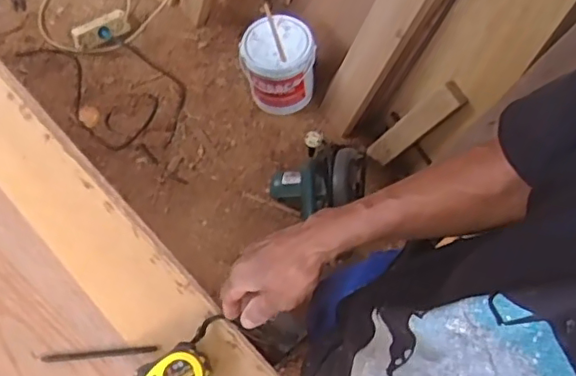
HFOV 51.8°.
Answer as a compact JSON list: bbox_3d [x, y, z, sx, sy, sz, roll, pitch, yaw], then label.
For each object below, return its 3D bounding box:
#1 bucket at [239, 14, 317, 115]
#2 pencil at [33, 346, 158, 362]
[{"bbox_3d":[-0.028,-0.327,1.583,0.185,0.199,0.169,1,67,-2],"label":"bucket"},{"bbox_3d":[-0.231,0.198,0.713,0.144,0.008,0.010,-3,68,-4],"label":"pencil"}]

